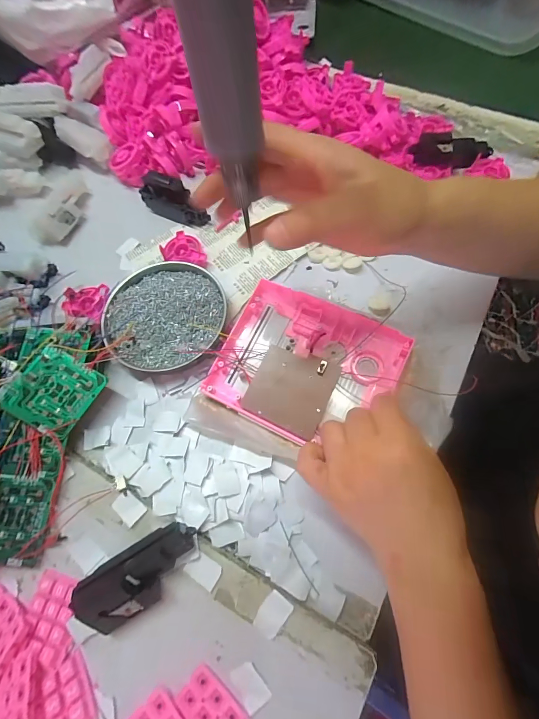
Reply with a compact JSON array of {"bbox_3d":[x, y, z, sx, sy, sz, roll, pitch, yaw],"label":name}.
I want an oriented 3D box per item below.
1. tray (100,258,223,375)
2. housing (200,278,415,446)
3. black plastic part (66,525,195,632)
[{"bbox_3d":[-0.116,-0.052,0.378,0.127,0.024,0.131,-1,69,2],"label":"tray"},{"bbox_3d":[0.034,0.005,0.321,0.163,0.023,0.133,23,72,11],"label":"housing"},{"bbox_3d":[-0.104,0.175,0.274,0.098,0.032,0.045,-31,71,-9],"label":"black plastic part"}]

